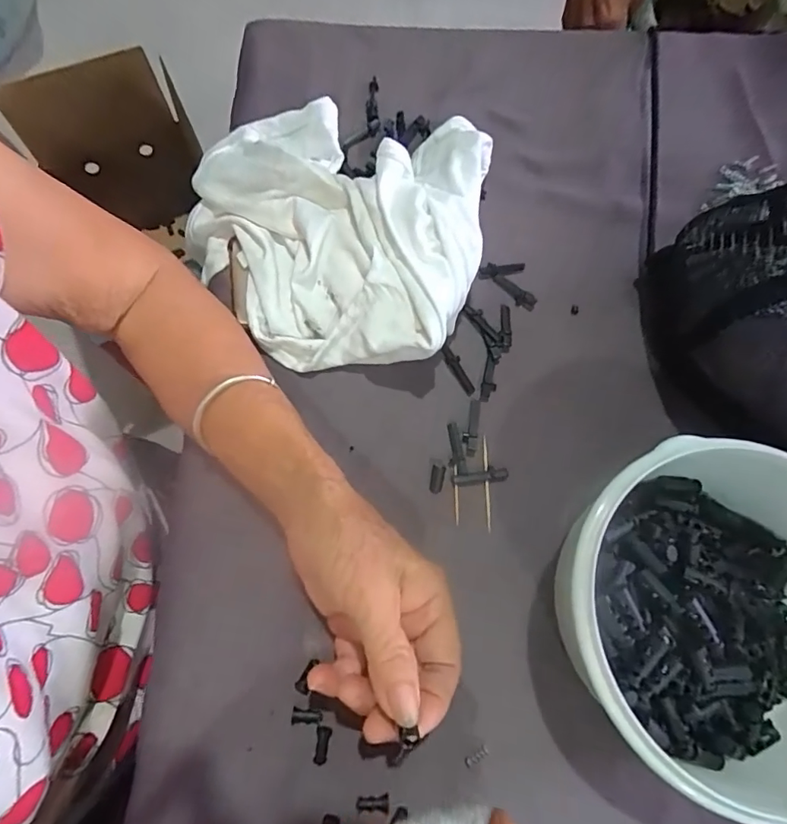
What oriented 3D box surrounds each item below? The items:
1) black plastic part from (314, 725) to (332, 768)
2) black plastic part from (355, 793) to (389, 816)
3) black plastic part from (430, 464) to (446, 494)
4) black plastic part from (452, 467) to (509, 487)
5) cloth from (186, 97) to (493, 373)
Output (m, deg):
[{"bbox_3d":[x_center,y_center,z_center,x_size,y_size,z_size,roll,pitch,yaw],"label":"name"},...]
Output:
[{"bbox_3d":[-0.039,0.182,0.271,0.008,0.004,0.018,8,72,3],"label":"black plastic part"},{"bbox_3d":[-0.011,0.207,0.262,0.017,0.004,0.008,-2,72,-1],"label":"black plastic part"},{"bbox_3d":[0.028,0.042,0.318,0.008,0.004,0.018,11,72,4],"label":"black plastic part"},{"bbox_3d":[0.056,0.042,0.319,0.035,0.004,0.010,-8,72,-3],"label":"black plastic part"},{"bbox_3d":[-0.046,-0.142,0.352,0.216,0.055,0.214,8,72,3],"label":"cloth"}]

